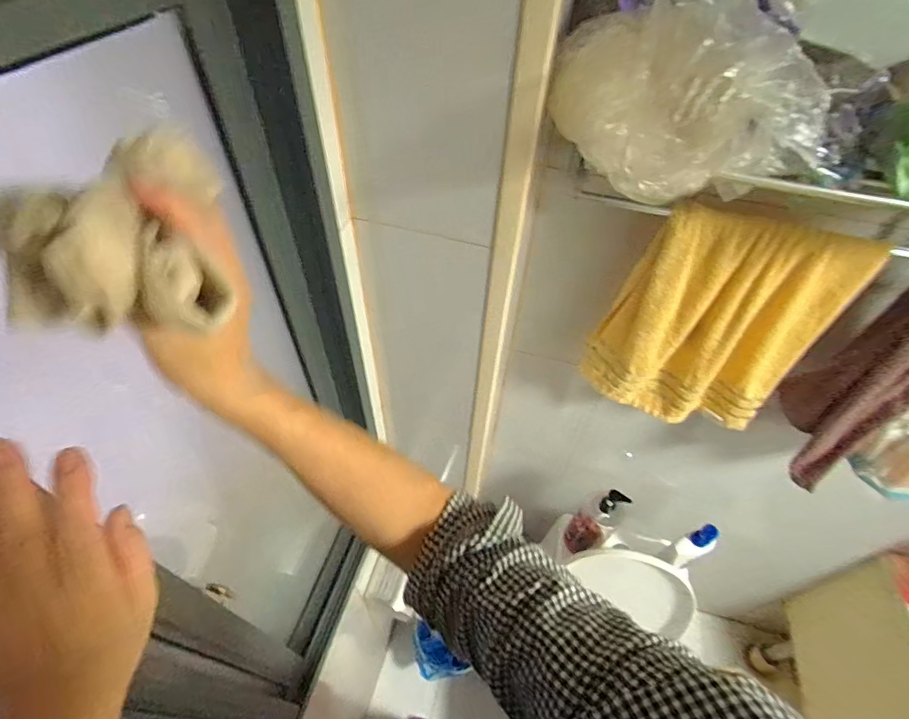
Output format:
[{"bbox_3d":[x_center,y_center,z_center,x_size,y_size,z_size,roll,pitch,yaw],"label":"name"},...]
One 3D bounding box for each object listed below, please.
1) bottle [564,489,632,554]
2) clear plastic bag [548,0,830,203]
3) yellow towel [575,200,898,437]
[{"bbox_3d":[0.316,0.374,1.043,0.079,0.251,0.081,-18,53,-18],"label":"bottle"},{"bbox_3d":[0.186,-0.215,0.380,0.174,0.117,0.175,-4,50,-7],"label":"clear plastic bag"},{"bbox_3d":[0.345,-0.033,0.630,0.260,0.354,0.084,18,51,12],"label":"yellow towel"}]

